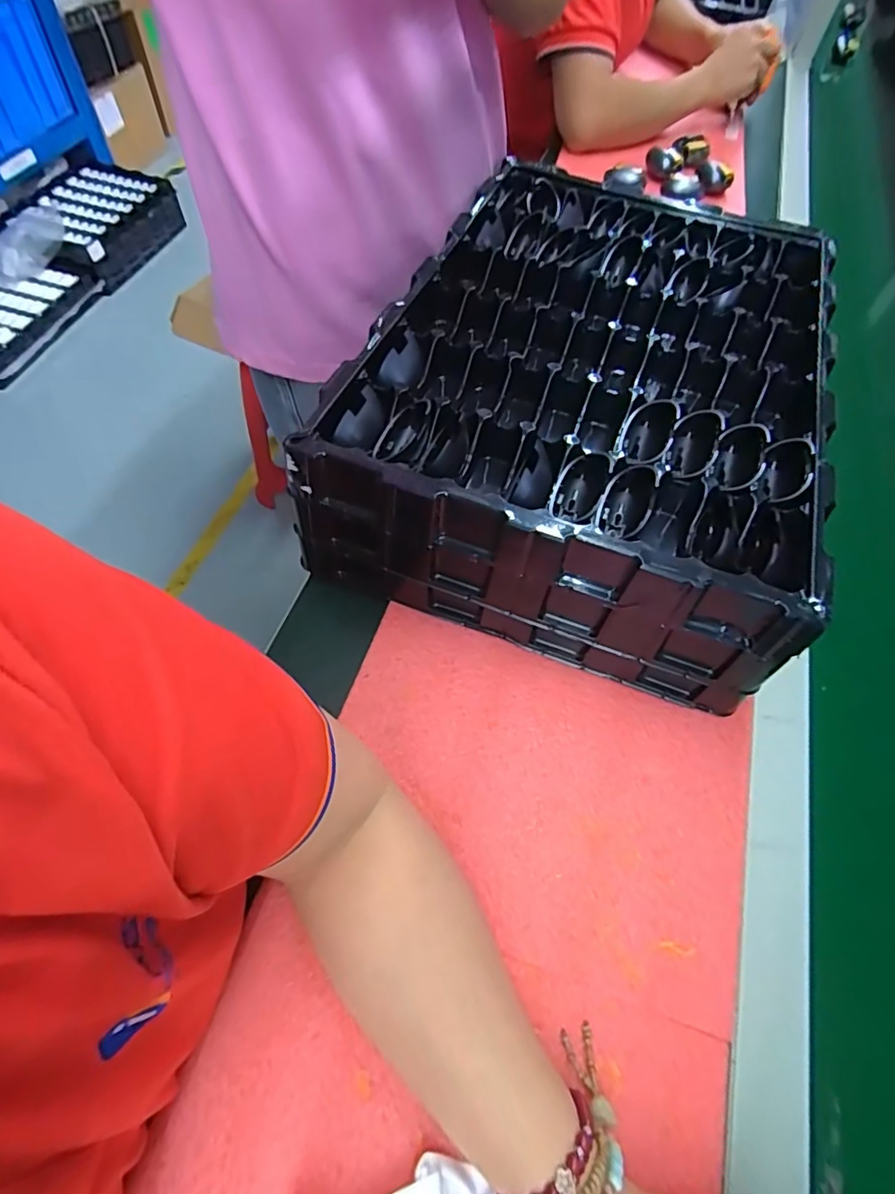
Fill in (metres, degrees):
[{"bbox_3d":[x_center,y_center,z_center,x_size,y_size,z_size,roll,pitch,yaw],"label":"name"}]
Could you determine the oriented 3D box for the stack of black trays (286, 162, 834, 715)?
[{"bbox_3d":[0.124,-0.182,0.472,0.321,0.117,0.468,19,61,7],"label":"stack of black trays"}]

